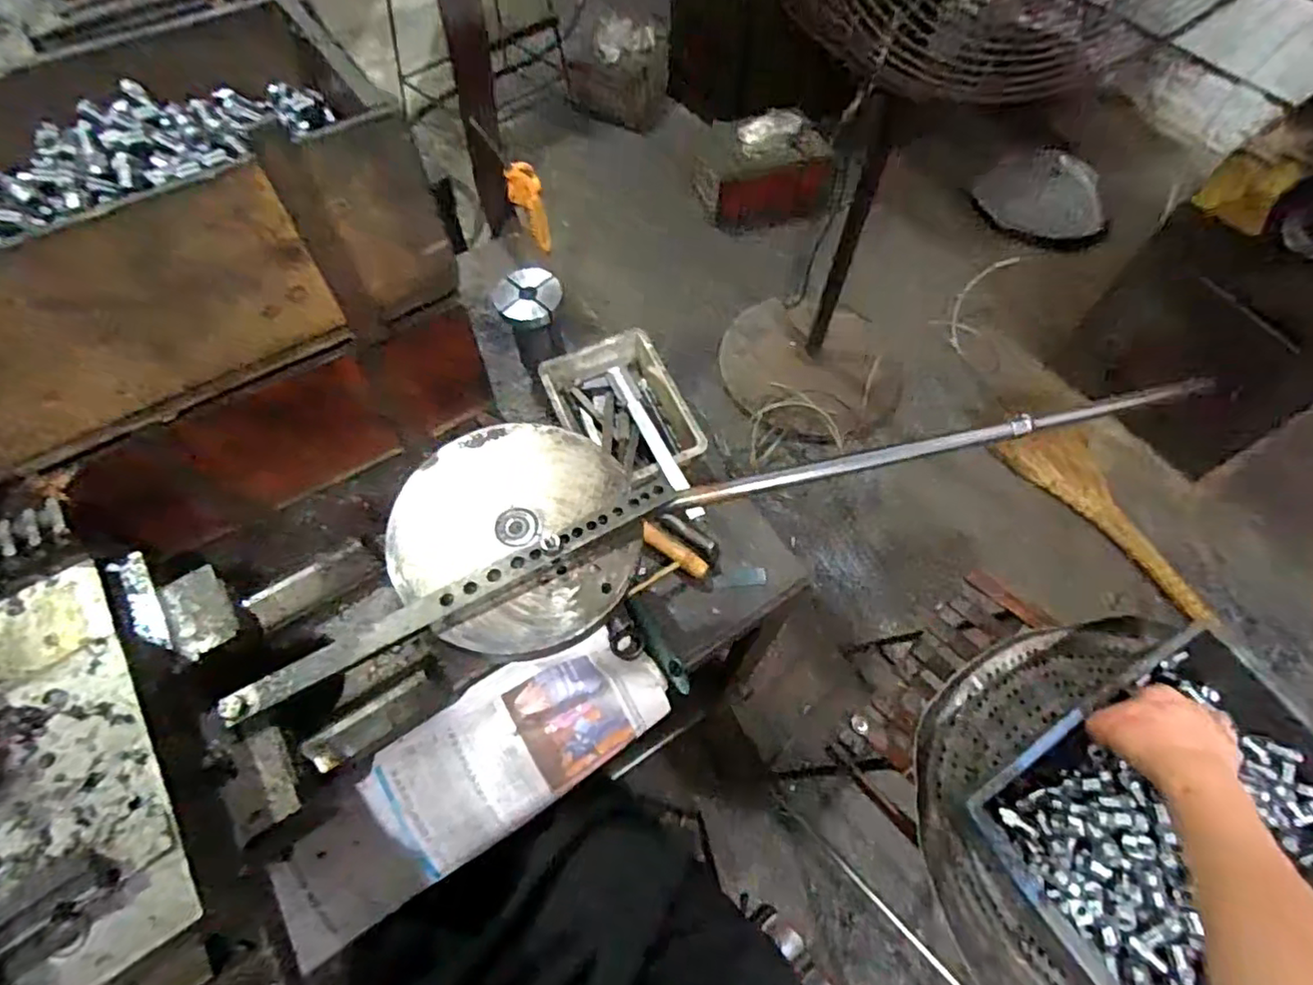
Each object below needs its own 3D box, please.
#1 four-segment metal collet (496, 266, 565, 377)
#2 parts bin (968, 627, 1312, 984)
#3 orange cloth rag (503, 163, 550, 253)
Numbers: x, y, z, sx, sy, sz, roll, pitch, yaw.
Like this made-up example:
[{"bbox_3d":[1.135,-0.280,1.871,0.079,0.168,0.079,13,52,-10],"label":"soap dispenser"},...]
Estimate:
[{"bbox_3d":[-0.134,-0.185,0.705,0.066,0.101,0.065,1,61,-1],"label":"four-segment metal collet"},{"bbox_3d":[0.427,0.270,0.522,0.305,0.060,0.214,-26,65,-14],"label":"parts bin"},{"bbox_3d":[-0.166,-0.370,0.840,0.042,0.125,0.030,-7,61,-5],"label":"orange cloth rag"}]

